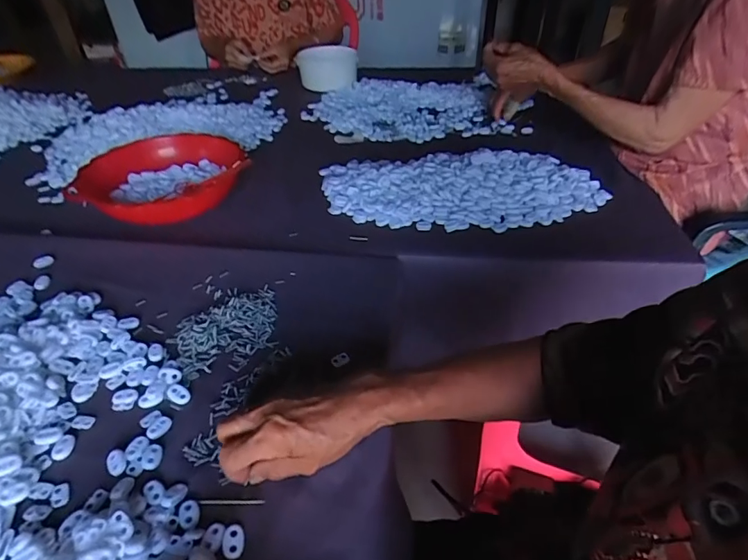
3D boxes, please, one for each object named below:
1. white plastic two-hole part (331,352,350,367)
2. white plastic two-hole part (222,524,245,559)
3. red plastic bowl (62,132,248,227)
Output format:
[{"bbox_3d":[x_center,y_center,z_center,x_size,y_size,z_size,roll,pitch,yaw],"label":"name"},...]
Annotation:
[{"bbox_3d":[-0.036,0.083,0.484,0.020,0.005,0.013,-30,48,-30],"label":"white plastic two-hole part"},{"bbox_3d":[-0.105,0.195,0.344,0.016,0.004,0.022,-8,41,-8],"label":"white plastic two-hole part"},{"bbox_3d":[-0.319,-0.148,0.701,0.236,0.076,0.210,-11,41,-12],"label":"red plastic bowl"}]

